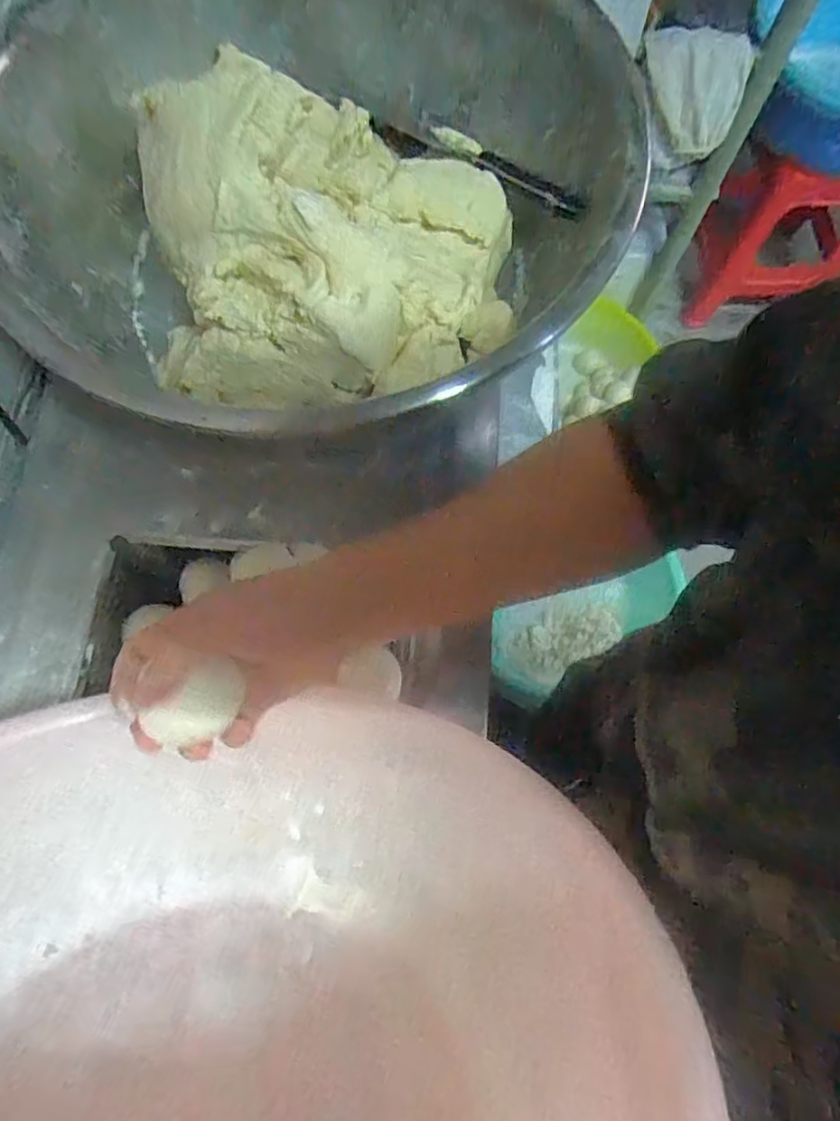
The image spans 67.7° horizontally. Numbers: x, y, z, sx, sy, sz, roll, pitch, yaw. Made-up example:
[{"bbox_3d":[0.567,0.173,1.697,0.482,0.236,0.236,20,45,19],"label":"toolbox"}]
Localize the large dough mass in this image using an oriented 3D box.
[{"bbox_3d":[-0.073,-0.290,0.561,0.316,0.144,0.283,8,72,1],"label":"large dough mass"}]

